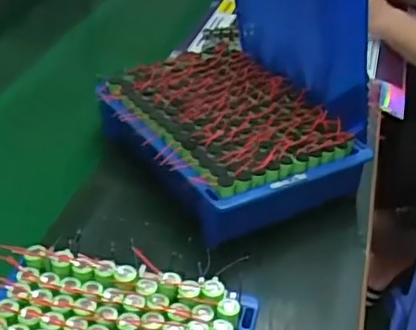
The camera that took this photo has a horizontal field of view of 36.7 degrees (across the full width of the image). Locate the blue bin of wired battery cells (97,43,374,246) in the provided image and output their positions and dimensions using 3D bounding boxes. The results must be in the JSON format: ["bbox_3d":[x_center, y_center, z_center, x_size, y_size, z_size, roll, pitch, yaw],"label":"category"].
[{"bbox_3d":[0.019,-0.039,0.746,0.219,0.081,0.286,-16,41,-25],"label":"blue bin of wired battery cells"}]

